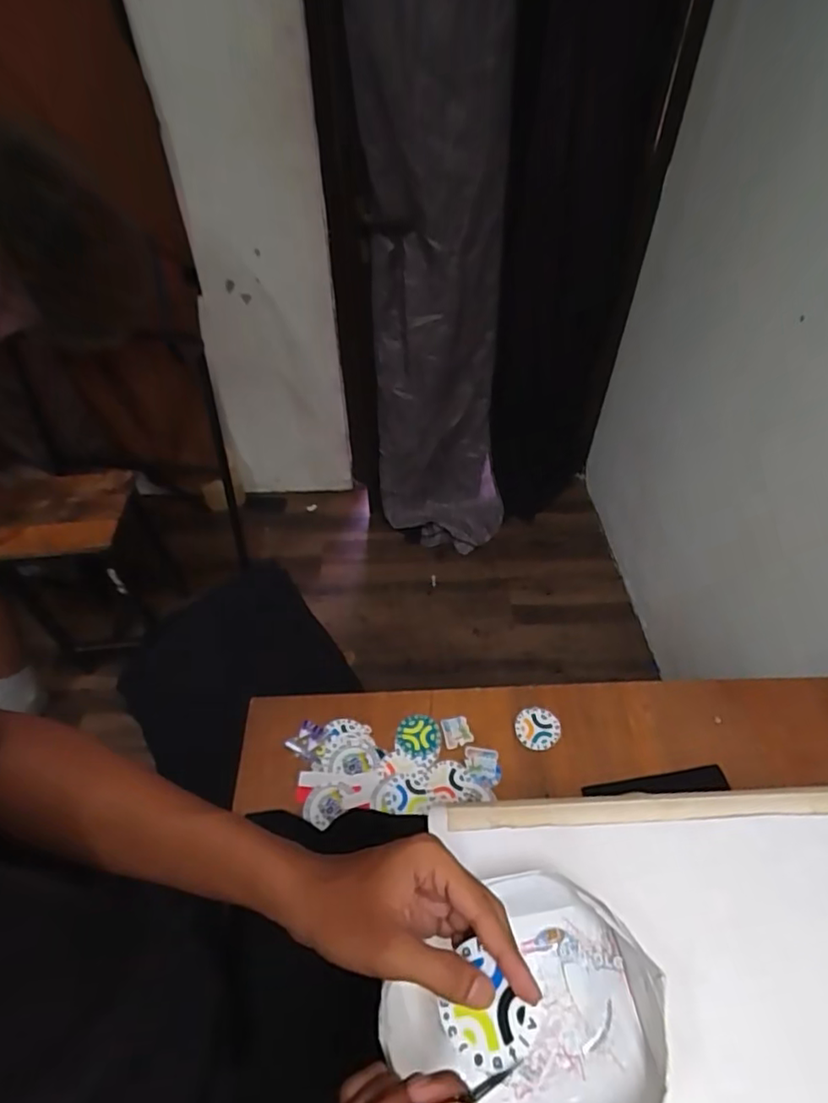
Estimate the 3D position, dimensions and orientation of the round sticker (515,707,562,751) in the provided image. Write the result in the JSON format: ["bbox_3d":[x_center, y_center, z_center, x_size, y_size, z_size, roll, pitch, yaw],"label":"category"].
[{"bbox_3d":[0.160,0.227,0.747,0.057,0.005,0.054,-1,50,2],"label":"round sticker"}]

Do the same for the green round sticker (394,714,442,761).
[{"bbox_3d":[0.005,0.238,0.743,0.057,0.007,0.054,-1,50,2],"label":"green round sticker"}]

